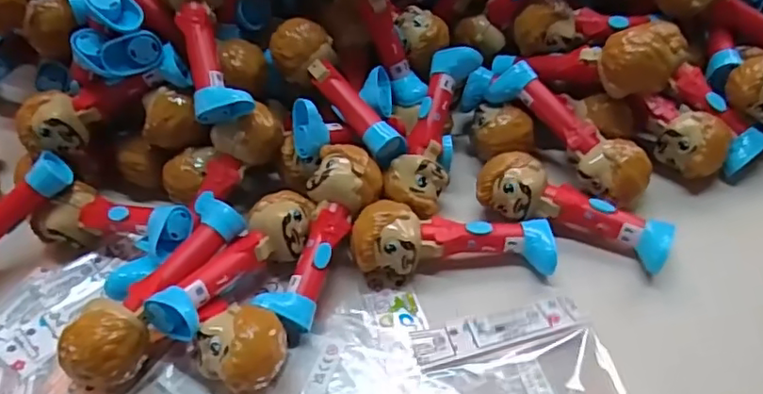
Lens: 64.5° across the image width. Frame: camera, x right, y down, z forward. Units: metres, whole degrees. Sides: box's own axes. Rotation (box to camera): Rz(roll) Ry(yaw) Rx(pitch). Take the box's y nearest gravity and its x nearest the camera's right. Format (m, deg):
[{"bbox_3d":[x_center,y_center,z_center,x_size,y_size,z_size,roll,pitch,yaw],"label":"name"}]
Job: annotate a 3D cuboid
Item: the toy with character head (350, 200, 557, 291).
[{"bbox_3d":[0.045,0.026,0.381,0.121,0.044,0.039,-4,45,2],"label":"toy with character head"}]

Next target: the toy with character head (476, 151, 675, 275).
[{"bbox_3d":[0.123,0.008,0.393,0.121,0.044,0.033,18,49,22],"label":"toy with character head"}]

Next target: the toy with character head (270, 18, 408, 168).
[{"bbox_3d":[-0.027,-0.074,0.421,0.044,0.036,0.122,-34,76,-26],"label":"toy with character head"}]

